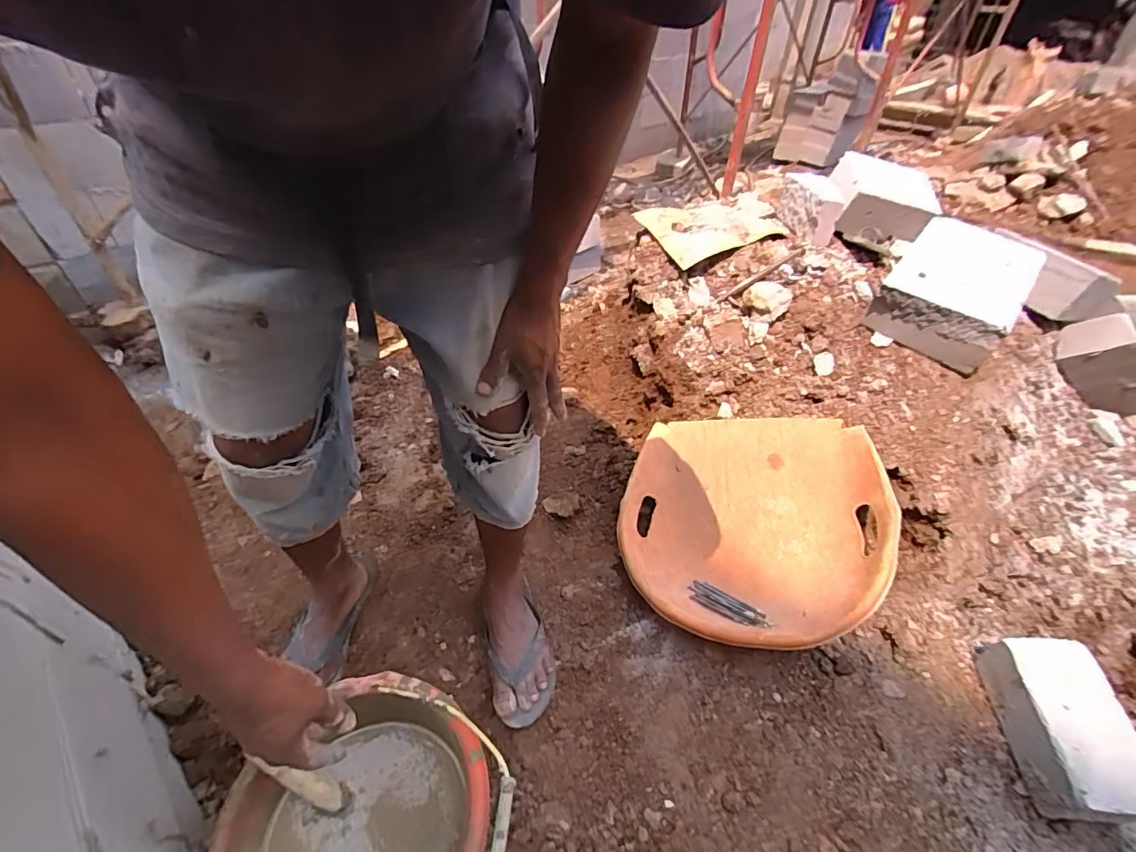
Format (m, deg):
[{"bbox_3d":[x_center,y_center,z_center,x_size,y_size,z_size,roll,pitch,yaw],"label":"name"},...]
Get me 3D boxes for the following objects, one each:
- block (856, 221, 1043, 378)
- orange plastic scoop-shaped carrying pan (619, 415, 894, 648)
[{"bbox_3d":[0.753,-0.264,0.983,0.214,0.111,0.374,31,50,28],"label":"block"},{"bbox_3d":[0.303,0.162,0.865,0.442,0.127,0.396,4,76,27],"label":"orange plastic scoop-shaped carrying pan"}]

